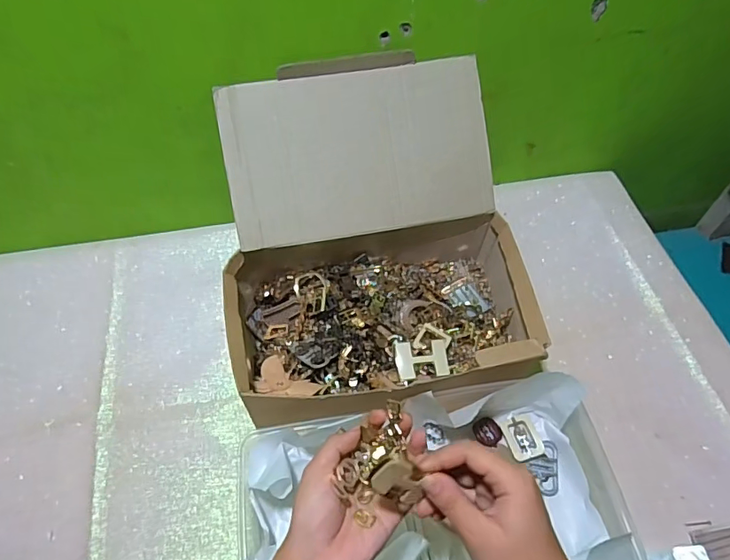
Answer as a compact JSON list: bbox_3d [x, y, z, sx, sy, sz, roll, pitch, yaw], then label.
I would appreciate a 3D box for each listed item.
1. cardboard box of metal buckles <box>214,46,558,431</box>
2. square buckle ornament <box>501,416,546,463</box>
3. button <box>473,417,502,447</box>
[{"bbox_3d":[0.009,-0.040,0.579,0.331,0.231,0.339,-6,55,-6],"label":"cardboard box of metal buckles"},{"bbox_3d":[0.176,0.175,0.555,0.034,0.004,0.048,-20,50,3],"label":"square buckle ornament"},{"bbox_3d":[0.139,0.171,0.562,0.032,0.005,0.031,1,54,-1],"label":"button"}]

